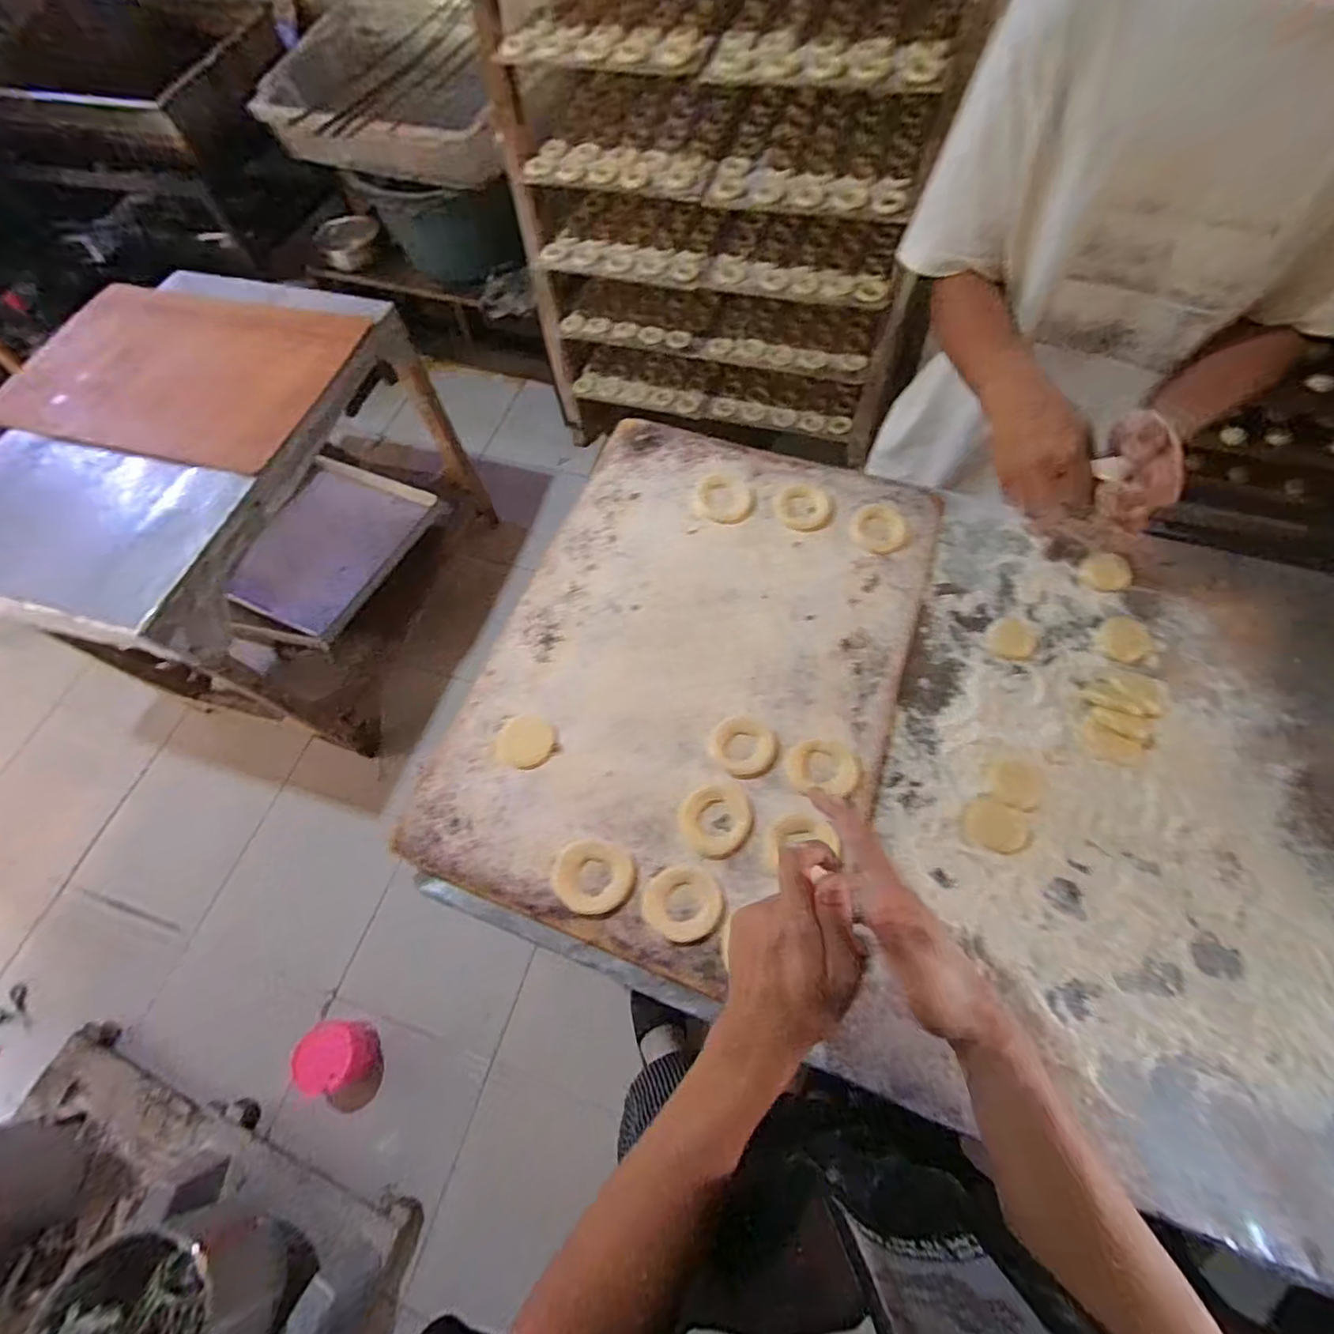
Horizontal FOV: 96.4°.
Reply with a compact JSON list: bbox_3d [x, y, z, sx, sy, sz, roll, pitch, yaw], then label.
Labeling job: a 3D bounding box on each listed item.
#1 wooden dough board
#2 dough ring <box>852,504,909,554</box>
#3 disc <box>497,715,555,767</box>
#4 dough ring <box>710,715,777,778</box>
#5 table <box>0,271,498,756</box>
[{"bbox_3d":[0.029,-0.017,0.642,0.417,0.029,0.595,19,68,9],"label":"wooden dough board"},{"bbox_3d":[0.247,-0.160,0.691,0.062,0.006,0.065,-1,67,1],"label":"dough ring"},{"bbox_3d":[-0.143,0.075,0.609,0.051,0.010,0.054,-1,67,1],"label":"disc"},{"bbox_3d":[0.076,0.076,0.588,0.066,0.012,0.054,39,73,16],"label":"dough ring"},{"bbox_3d":[-0.982,-0.352,1.417,0.653,0.654,0.838,15,66,11],"label":"table"}]

